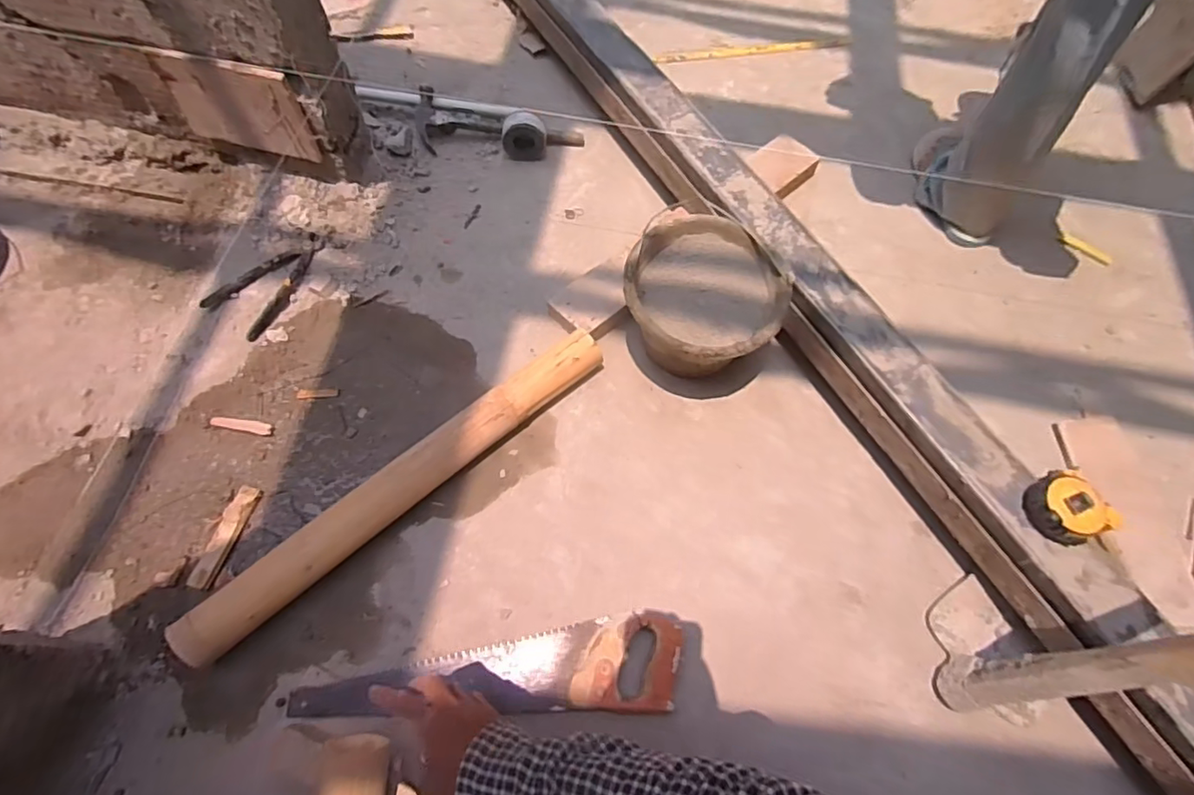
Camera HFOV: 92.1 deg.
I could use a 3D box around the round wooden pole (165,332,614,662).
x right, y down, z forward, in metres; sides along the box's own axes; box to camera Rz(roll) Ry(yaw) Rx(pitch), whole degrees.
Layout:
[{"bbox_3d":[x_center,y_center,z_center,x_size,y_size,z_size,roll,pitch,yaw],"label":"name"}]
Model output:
[{"bbox_3d":[-0.258,0.121,0.818,0.665,0.077,0.065,-38,71,-17],"label":"round wooden pole"}]

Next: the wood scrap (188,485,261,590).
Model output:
[{"bbox_3d":[-0.521,0.194,0.808,0.032,0.010,0.143,14,65,5],"label":"wood scrap"}]

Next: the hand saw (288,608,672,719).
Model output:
[{"bbox_3d":[-0.134,0.357,0.737,0.480,0.027,0.110,-6,65,0],"label":"hand saw"}]

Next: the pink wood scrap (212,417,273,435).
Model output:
[{"bbox_3d":[-0.542,0.042,0.878,0.091,0.006,0.019,10,65,3],"label":"pink wood scrap"}]

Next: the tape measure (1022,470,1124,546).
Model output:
[{"bbox_3d":[0.579,0.135,0.705,0.084,0.031,0.083,1,65,-1],"label":"tape measure"}]

